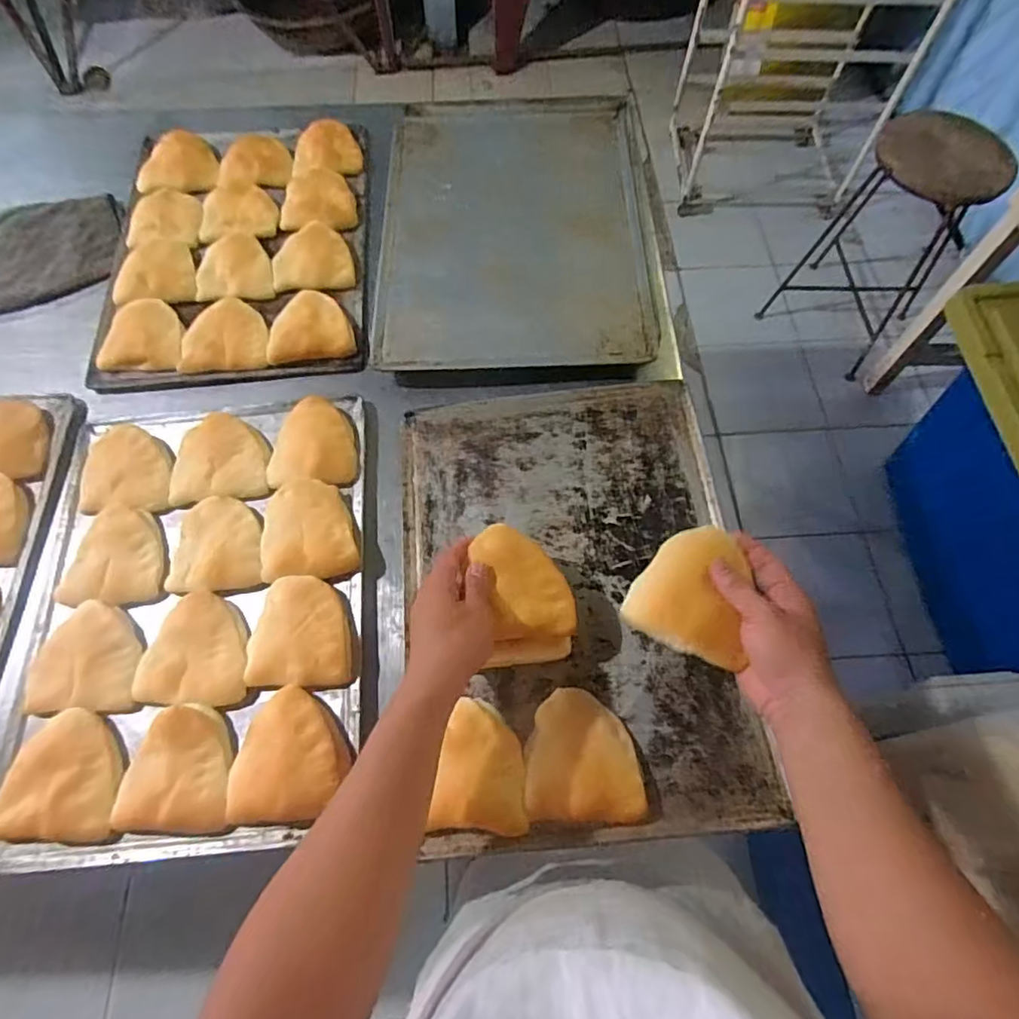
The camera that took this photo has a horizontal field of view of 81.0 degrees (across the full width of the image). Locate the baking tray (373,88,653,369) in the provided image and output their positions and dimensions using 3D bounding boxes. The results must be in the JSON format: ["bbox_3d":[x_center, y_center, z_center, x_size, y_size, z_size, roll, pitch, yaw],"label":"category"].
[{"bbox_3d":[0.010,-0.392,0.784,0.334,0.027,0.488,2,62,-4],"label":"baking tray"}]

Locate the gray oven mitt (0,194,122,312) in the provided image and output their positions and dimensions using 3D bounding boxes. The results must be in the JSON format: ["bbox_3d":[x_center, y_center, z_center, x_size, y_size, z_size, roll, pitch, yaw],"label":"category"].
[{"bbox_3d":[-0.648,-0.330,0.770,0.267,0.022,0.166,-24,66,-9],"label":"gray oven mitt"}]

